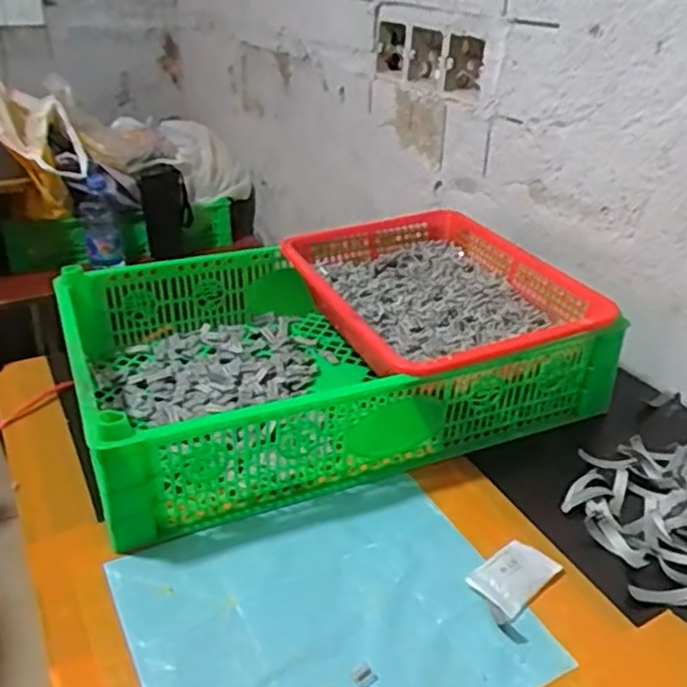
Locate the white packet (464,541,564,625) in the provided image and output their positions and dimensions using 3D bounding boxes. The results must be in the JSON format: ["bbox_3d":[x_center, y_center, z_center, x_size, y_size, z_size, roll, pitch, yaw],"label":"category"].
[{"bbox_3d":[0.119,0.165,0.488,0.038,0.010,0.073,26,38,37],"label":"white packet"}]

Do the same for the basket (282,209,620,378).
[{"bbox_3d":[0.091,-0.045,0.707,0.241,0.069,0.303,-12,32,-22],"label":"basket"}]

